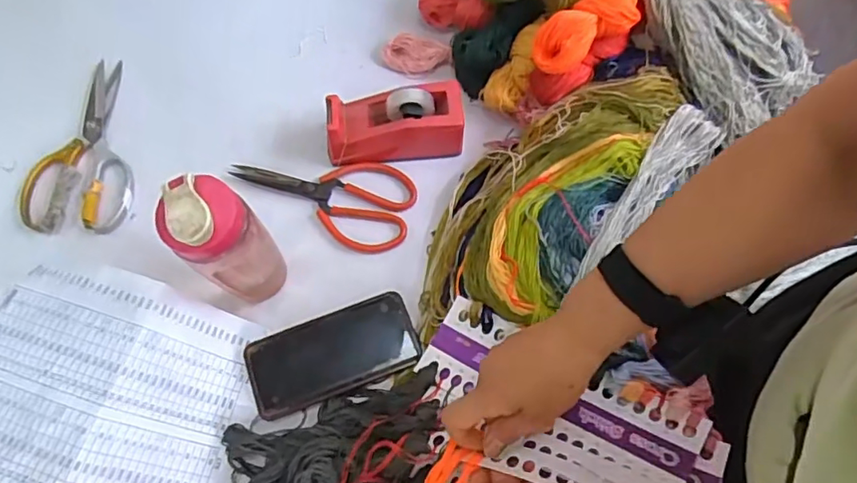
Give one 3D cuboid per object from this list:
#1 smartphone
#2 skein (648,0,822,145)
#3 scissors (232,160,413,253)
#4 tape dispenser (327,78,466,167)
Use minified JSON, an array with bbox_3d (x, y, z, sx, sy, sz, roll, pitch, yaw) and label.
[{"bbox_3d":[-0.096,0.111,0.561,0.164,0.018,0.078,-20,72,-7],"label":"smartphone"},{"bbox_3d":[0.268,-0.257,0.583,0.339,0.096,0.145,46,73,-4],"label":"skein"},{"bbox_3d":[-0.120,-0.051,0.626,0.202,0.012,0.100,13,71,5],"label":"scissors"},{"bbox_3d":[-0.037,-0.129,0.619,0.146,0.077,0.057,-5,70,-2],"label":"tape dispenser"}]

